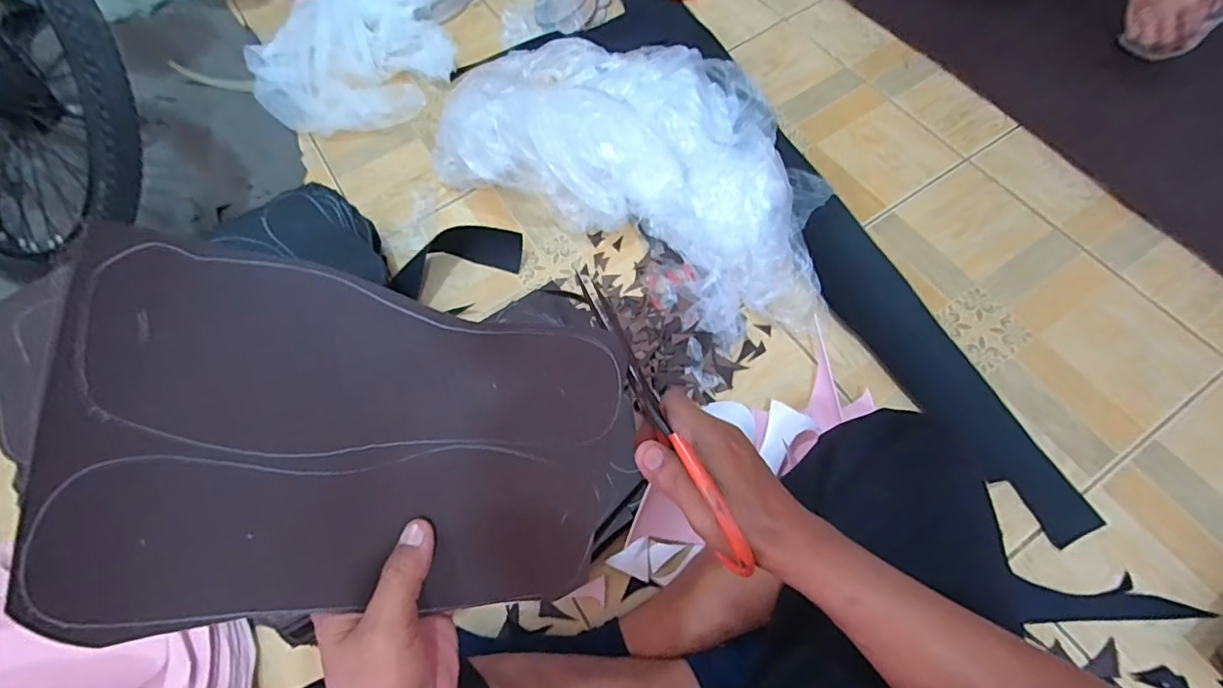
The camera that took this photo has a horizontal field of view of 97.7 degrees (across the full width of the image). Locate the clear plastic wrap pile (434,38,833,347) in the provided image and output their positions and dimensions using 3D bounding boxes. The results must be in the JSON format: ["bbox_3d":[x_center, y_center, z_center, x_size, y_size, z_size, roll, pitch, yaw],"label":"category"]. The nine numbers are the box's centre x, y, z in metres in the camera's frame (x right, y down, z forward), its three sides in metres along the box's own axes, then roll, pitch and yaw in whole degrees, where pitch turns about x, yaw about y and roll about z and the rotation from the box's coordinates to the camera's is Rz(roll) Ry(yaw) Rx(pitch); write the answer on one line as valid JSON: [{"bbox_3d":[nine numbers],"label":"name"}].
[{"bbox_3d":[0.048,-0.295,0.774,0.650,0.119,0.380,33,72,14],"label":"clear plastic wrap pile"}]

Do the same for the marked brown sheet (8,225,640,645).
[{"bbox_3d":[-0.123,0.057,0.288,0.281,0.052,0.172,15,82,-27],"label":"marked brown sheet"}]

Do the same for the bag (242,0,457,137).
[{"bbox_3d":[-0.431,-0.533,0.946,0.298,0.056,0.373,20,69,9],"label":"bag"}]

